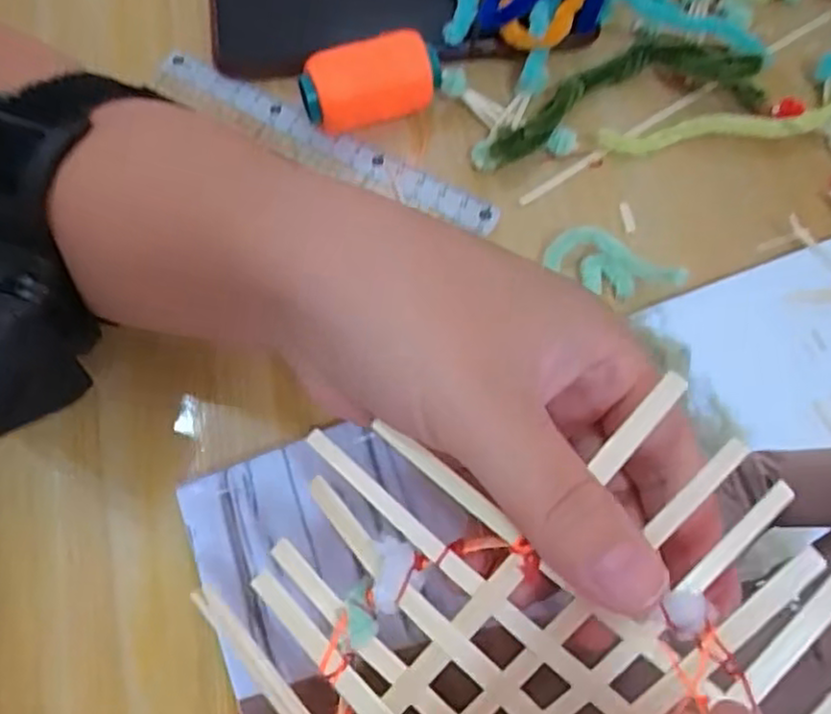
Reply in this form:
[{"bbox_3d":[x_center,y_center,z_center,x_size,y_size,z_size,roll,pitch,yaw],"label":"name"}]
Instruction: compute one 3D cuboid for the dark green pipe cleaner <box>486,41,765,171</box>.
[{"bbox_3d":[0.082,-0.112,0.284,0.116,0.026,0.040,-14,70,-5],"label":"dark green pipe cleaner"}]

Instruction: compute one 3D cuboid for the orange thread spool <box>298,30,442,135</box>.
[{"bbox_3d":[-0.017,-0.108,0.280,0.056,0.028,0.024,-18,70,-7],"label":"orange thread spool"}]

